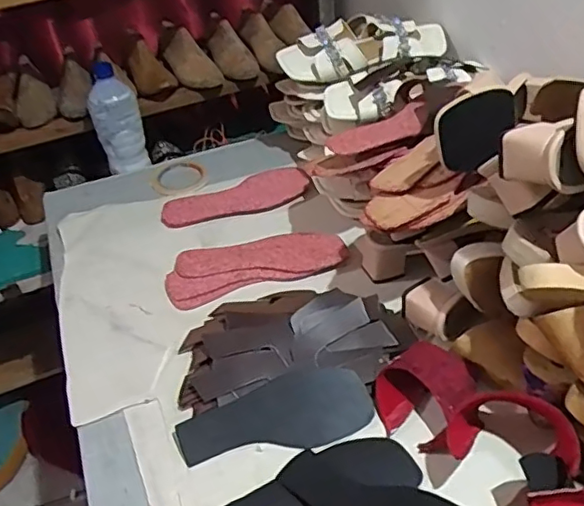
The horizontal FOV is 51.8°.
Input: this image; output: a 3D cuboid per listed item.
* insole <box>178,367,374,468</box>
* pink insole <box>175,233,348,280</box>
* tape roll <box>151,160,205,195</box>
[{"bbox_3d":[-0.018,0.183,0.659,0.207,0.007,0.082,-18,66,-6],"label":"insole"},{"bbox_3d":[-0.044,0.001,0.866,0.235,0.014,0.082,-5,37,1],"label":"pink insole"},{"bbox_3d":[-0.199,-0.134,1.052,0.095,0.010,0.095,-4,41,3],"label":"tape roll"}]

